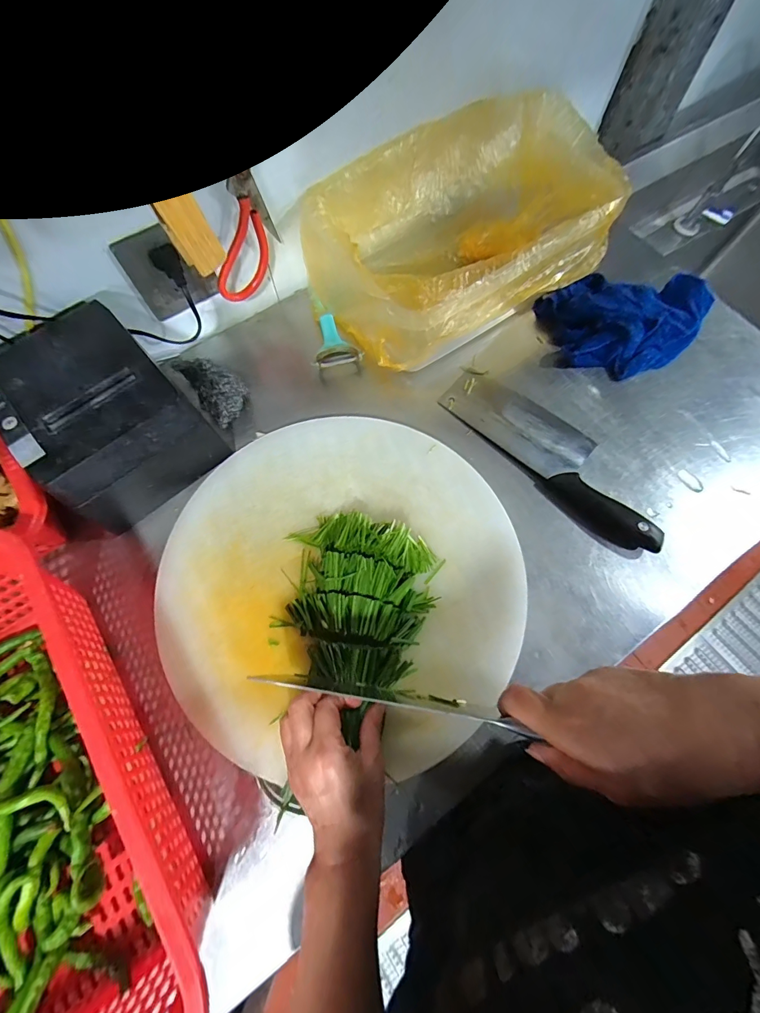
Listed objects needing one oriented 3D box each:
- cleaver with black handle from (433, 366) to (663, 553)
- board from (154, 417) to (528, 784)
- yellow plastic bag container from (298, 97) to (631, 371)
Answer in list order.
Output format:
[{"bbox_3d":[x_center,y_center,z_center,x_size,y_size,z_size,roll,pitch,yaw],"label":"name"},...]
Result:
[{"bbox_3d":[0.200,-0.065,0.458,0.087,0.025,0.283,-41,76,-14],"label":"cleaver with black handle"},{"bbox_3d":[-0.037,0.066,0.410,0.356,0.017,0.345,0,71,-1],"label":"board"},{"bbox_3d":[0.095,-0.329,0.494,0.354,0.123,0.238,-28,73,-10],"label":"yellow plastic bag container"}]

